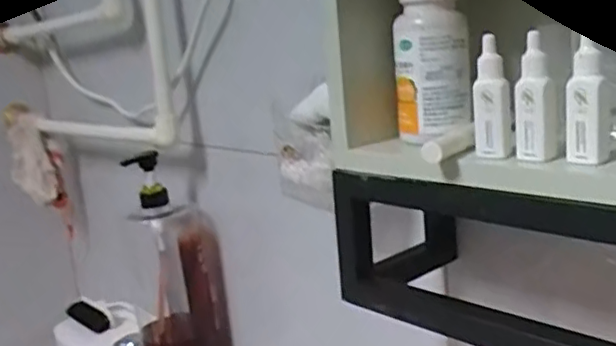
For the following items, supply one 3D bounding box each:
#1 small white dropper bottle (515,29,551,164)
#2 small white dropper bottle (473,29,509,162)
[{"bbox_3d":[0.122,-0.040,0.346,0.017,0.067,0.015,-1,13,17],"label":"small white dropper bottle"},{"bbox_3d":[0.104,-0.043,0.362,0.019,0.066,0.010,-1,13,17],"label":"small white dropper bottle"}]

